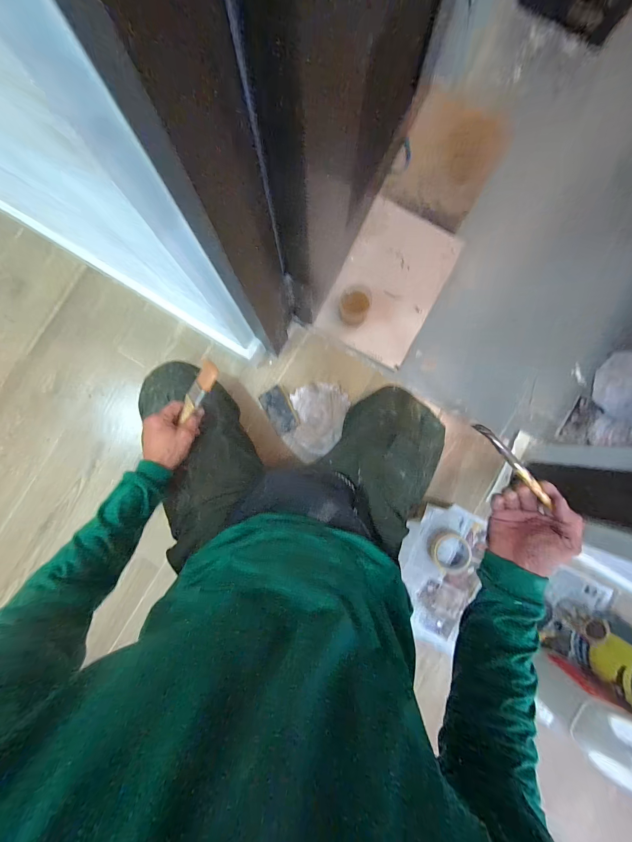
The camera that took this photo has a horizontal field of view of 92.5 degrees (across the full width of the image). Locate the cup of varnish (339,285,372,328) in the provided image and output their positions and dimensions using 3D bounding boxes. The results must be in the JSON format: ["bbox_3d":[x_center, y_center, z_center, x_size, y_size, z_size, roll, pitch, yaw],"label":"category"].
[{"bbox_3d":[0.096,-0.285,0.762,0.073,0.086,0.073,0,88,0],"label":"cup of varnish"}]

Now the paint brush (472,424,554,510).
[{"bbox_3d":[0.239,0.052,0.365,0.013,0.017,0.132,-44,97,-1],"label":"paint brush"}]

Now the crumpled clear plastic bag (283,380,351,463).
[{"bbox_3d":[0.000,0.004,0.773,0.141,0.034,0.195,11,88,1],"label":"crumpled clear plastic bag"}]

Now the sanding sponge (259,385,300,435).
[{"bbox_3d":[-0.093,-0.026,0.779,0.068,0.021,0.116,-25,88,-1],"label":"sanding sponge"}]

